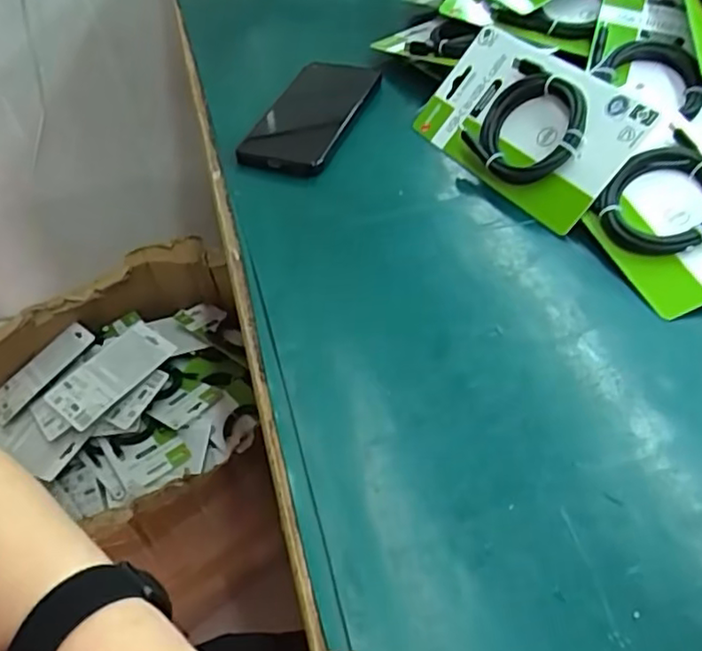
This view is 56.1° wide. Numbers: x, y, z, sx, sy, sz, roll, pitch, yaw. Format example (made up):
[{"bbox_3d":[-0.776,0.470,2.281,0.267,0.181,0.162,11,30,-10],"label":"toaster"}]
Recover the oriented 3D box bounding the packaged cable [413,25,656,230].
[{"bbox_3d":[0.126,-0.154,0.488,0.101,0.019,0.179,-51,53,12],"label":"packaged cable"}]

